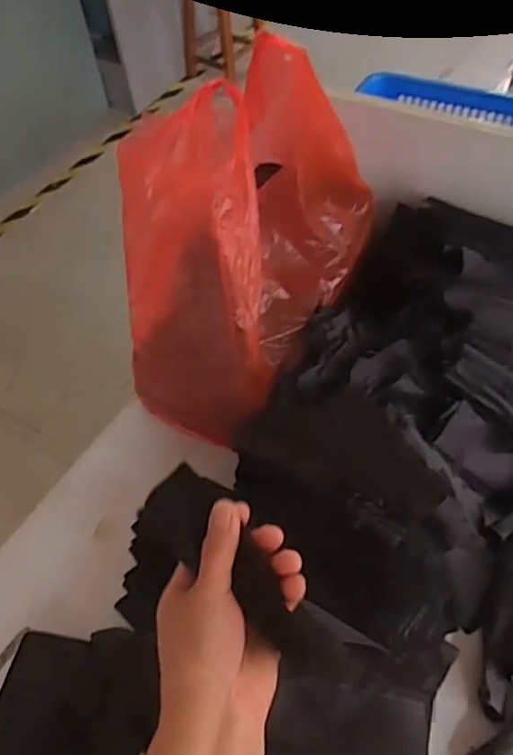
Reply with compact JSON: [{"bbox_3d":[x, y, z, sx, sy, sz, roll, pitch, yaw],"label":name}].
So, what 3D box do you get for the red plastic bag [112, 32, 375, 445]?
[{"bbox_3d":[-0.006,-0.159,0.698,0.174,0.310,0.329,25,59,23],"label":"red plastic bag"}]

